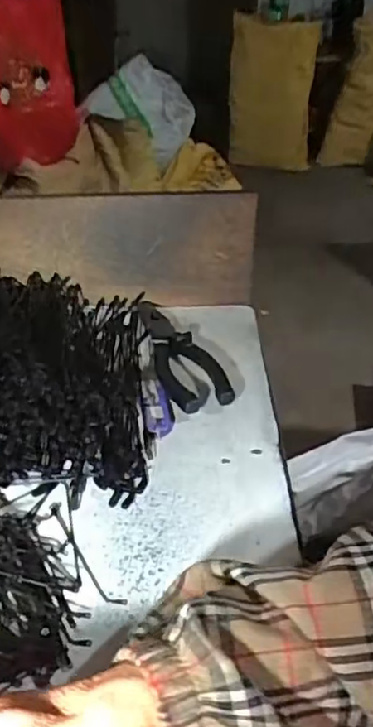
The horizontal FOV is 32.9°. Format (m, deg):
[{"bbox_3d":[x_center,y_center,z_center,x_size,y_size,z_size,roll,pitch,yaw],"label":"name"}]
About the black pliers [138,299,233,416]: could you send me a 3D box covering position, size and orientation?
[{"bbox_3d":[-0.012,-0.015,0.543,0.052,0.015,0.182,-12,38,-16],"label":"black pliers"}]

